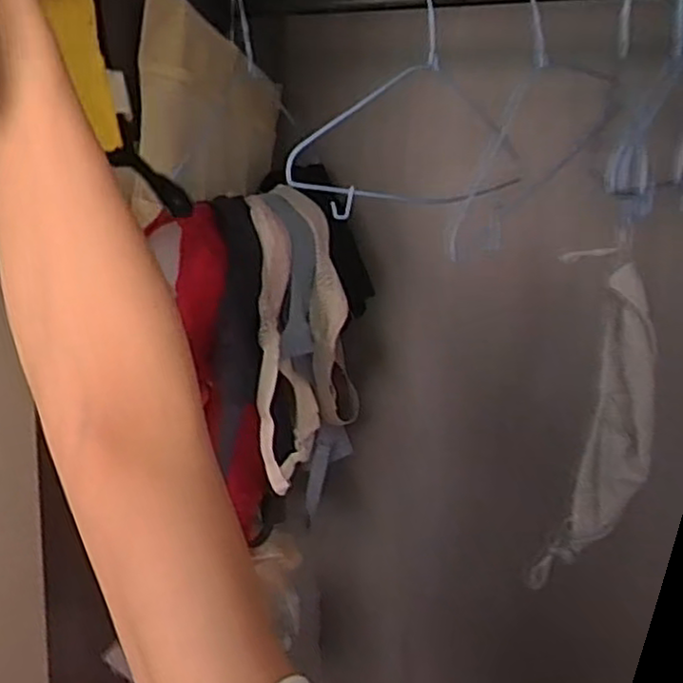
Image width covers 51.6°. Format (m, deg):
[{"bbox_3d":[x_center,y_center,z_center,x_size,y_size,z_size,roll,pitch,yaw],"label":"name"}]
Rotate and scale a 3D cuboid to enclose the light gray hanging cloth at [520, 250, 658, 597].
[{"bbox_3d":[0.204,0.066,0.569,0.087,0.272,0.046,5,10,29],"label":"light gray hanging cloth"}]

